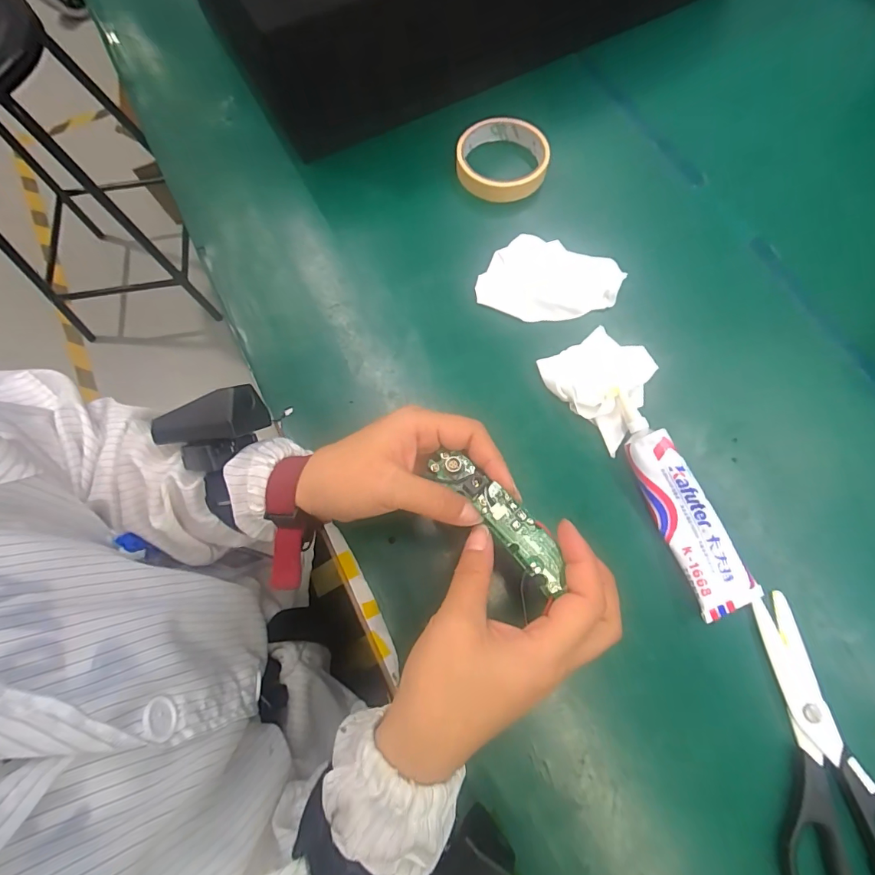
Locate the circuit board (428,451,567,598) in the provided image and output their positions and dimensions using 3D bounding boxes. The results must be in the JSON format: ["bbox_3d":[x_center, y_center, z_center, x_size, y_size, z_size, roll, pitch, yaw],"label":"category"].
[{"bbox_3d":[0.036,0.044,0.250,0.022,0.014,0.099,-41,74,-11],"label":"circuit board"}]

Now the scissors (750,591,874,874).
[{"bbox_3d":[0.249,0.200,0.281,0.085,0.014,0.183,-5,73,-1],"label":"scissors"}]

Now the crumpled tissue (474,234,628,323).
[{"bbox_3d":[0.099,-0.138,0.391,0.121,0.017,0.071,9,73,3],"label":"crumpled tissue"}]

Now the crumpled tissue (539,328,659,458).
[{"bbox_3d":[0.138,-0.048,0.360,0.077,0.021,0.089,-40,77,-11],"label":"crumpled tissue"}]

